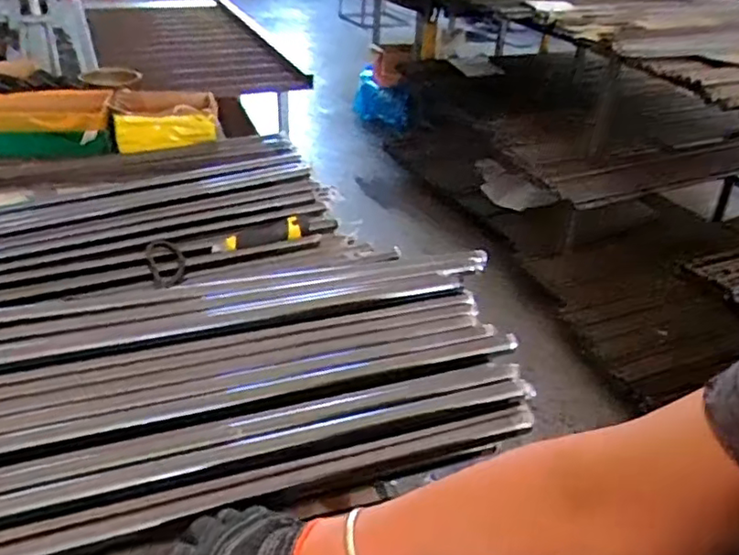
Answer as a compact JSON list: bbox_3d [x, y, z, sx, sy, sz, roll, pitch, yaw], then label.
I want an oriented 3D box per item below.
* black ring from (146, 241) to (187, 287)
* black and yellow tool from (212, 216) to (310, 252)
[{"bbox_3d":[-0.305,-0.022,0.937,0.051,0.008,0.079,-14,68,-21],"label":"black ring"},{"bbox_3d":[-0.171,-0.073,0.996,0.157,0.030,0.037,-12,36,-22],"label":"black and yellow tool"}]

